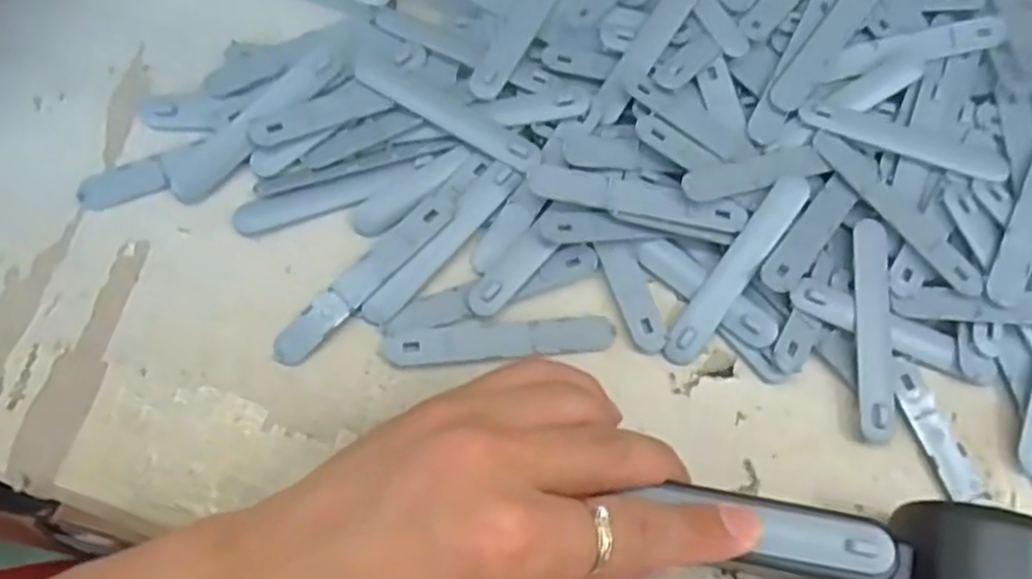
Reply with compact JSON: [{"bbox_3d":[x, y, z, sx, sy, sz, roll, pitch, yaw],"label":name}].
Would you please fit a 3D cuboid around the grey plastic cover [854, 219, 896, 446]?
[{"bbox_3d":[0.152,0.016,0.303,0.016,0.005,0.094,5,74,0],"label":"grey plastic cover"}]

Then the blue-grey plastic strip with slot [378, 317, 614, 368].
[{"bbox_3d":[-0.006,0.021,0.300,0.095,0.007,0.017,-5,74,-3],"label":"blue-grey plastic strip with slot"}]

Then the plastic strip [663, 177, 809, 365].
[{"bbox_3d":[0.094,-0.008,0.305,0.016,0.004,0.094,35,86,13],"label":"plastic strip"}]

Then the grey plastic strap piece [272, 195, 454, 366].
[{"bbox_3d":[-0.064,-0.005,0.302,0.016,0.004,0.095,43,77,10],"label":"grey plastic strap piece"}]

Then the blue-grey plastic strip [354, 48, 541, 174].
[{"bbox_3d":[-0.032,-0.081,0.323,0.094,0.006,0.016,31,75,7],"label":"blue-grey plastic strip"}]

